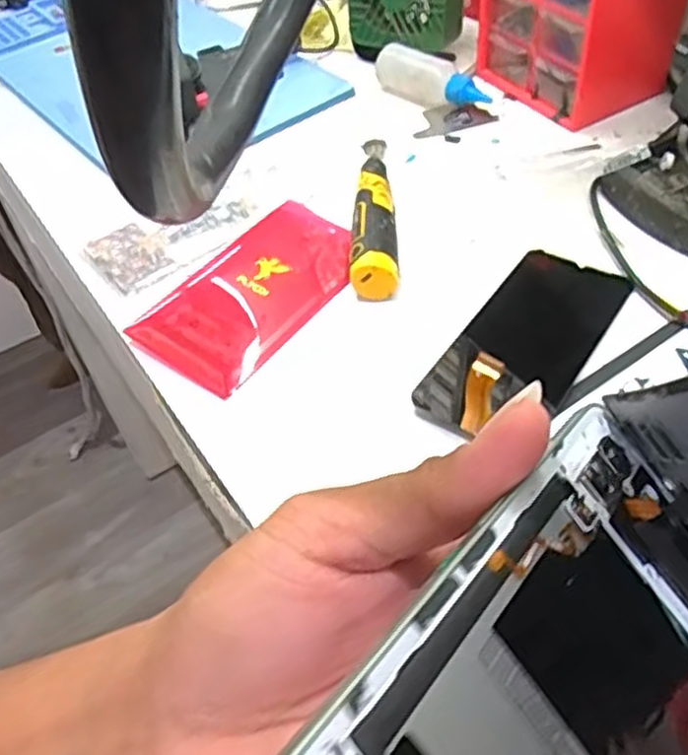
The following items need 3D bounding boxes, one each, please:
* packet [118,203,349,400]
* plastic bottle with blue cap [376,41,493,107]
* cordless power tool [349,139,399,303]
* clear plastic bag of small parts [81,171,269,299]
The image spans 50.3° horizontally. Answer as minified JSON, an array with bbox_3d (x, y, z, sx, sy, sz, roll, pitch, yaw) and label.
[{"bbox_3d":[-0.057,-0.059,0.486,0.092,0.013,0.162,29,58,28],"label":"packet"},{"bbox_3d":[0.074,-0.250,0.611,0.100,0.029,0.034,27,57,26],"label":"plastic bottle with blue cap"},{"bbox_3d":[0.022,-0.119,0.511,0.029,0.031,0.162,-2,49,5],"label":"cordless power tool"},{"bbox_3d":[-0.112,-0.105,0.520,0.133,0.012,0.061,-32,53,-20],"label":"clear plastic bag of small parts"}]

